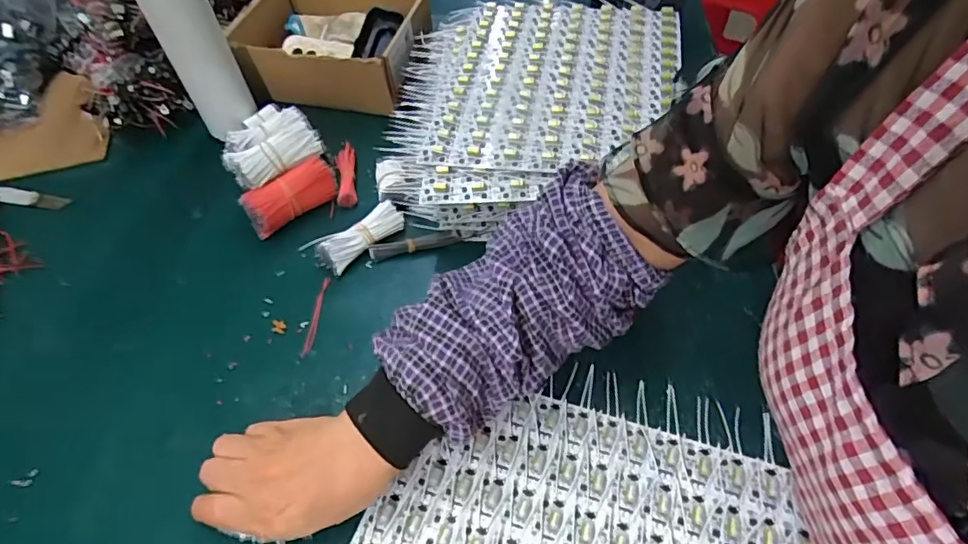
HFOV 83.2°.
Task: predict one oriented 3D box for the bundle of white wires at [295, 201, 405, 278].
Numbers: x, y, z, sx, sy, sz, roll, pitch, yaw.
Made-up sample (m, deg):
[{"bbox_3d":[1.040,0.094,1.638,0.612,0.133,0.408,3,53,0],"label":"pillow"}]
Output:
[{"bbox_3d":[-0.125,-0.035,0.544,0.095,0.030,0.032,-37,57,-23],"label":"bundle of white wires"}]

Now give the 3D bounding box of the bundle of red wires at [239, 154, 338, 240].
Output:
[{"bbox_3d":[-0.202,-0.080,0.574,0.095,0.047,0.028,-30,54,-19],"label":"bundle of red wires"}]

